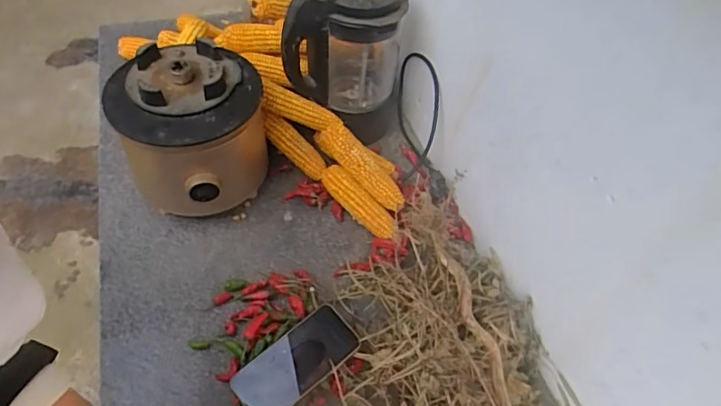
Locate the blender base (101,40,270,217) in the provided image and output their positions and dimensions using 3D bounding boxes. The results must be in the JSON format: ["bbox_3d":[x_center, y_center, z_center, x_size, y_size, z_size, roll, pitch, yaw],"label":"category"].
[{"bbox_3d":[-0.256,-0.102,0.772,0.195,0.215,0.193,3,51,-3],"label":"blender base"}]

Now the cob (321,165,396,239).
[{"bbox_3d":[-0.002,-0.005,0.807,0.044,0.039,0.151,-36,63,-29],"label":"cob"}]

